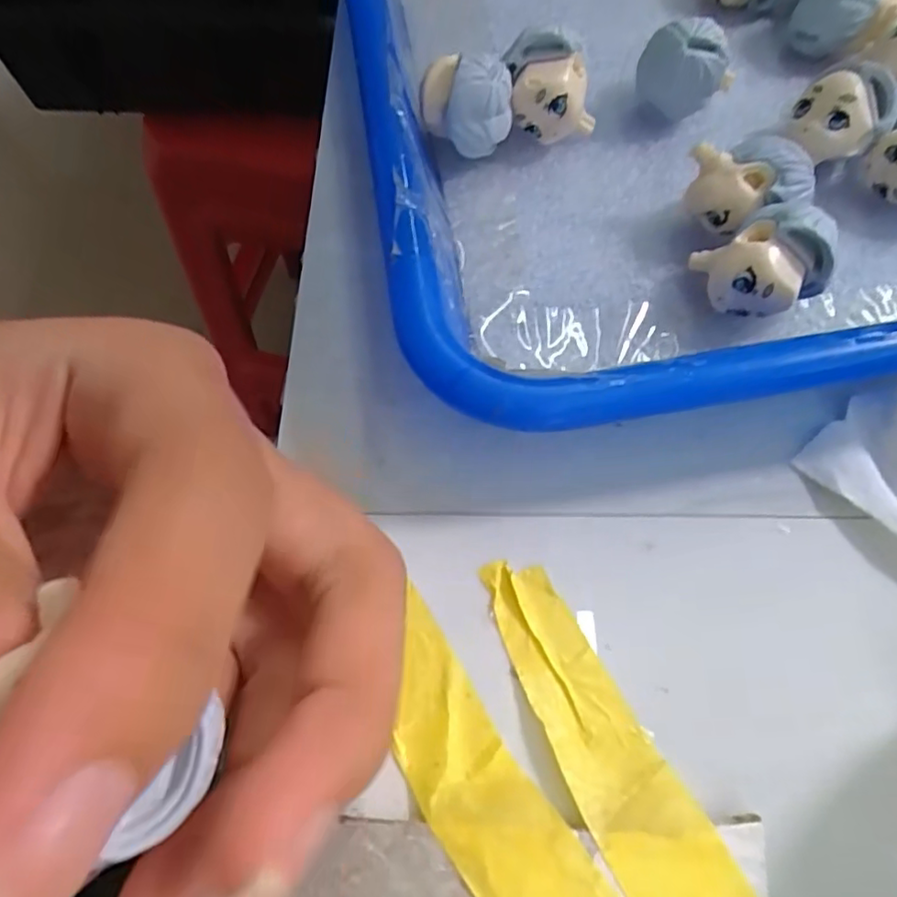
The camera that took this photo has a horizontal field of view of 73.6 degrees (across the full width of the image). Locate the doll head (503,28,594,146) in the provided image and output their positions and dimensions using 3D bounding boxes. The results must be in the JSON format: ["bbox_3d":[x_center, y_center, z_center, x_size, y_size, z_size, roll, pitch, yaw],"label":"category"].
[{"bbox_3d":[0.028,-0.097,0.163,0.022,0.024,0.019,-5,66,0],"label":"doll head"}]

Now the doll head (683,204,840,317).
[{"bbox_3d":[0.074,-0.042,0.139,0.026,0.024,0.019,-6,66,0],"label":"doll head"}]

